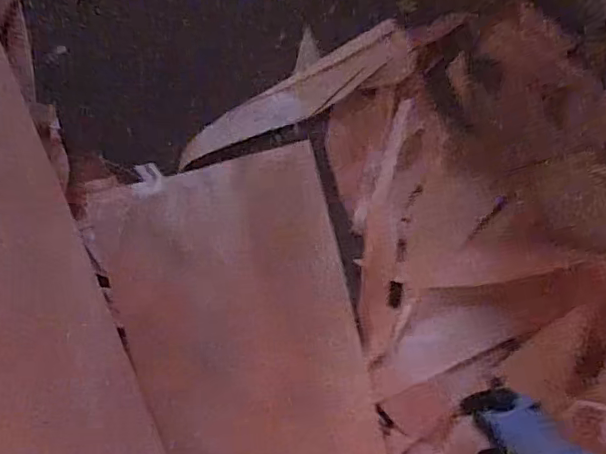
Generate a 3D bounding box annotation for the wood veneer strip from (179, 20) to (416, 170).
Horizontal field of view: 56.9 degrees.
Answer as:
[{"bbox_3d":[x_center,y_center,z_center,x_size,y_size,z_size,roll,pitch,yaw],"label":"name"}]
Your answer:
[{"bbox_3d":[-0.014,-0.181,0.818,0.361,0.012,0.078,-25,84,13],"label":"wood veneer strip"}]

